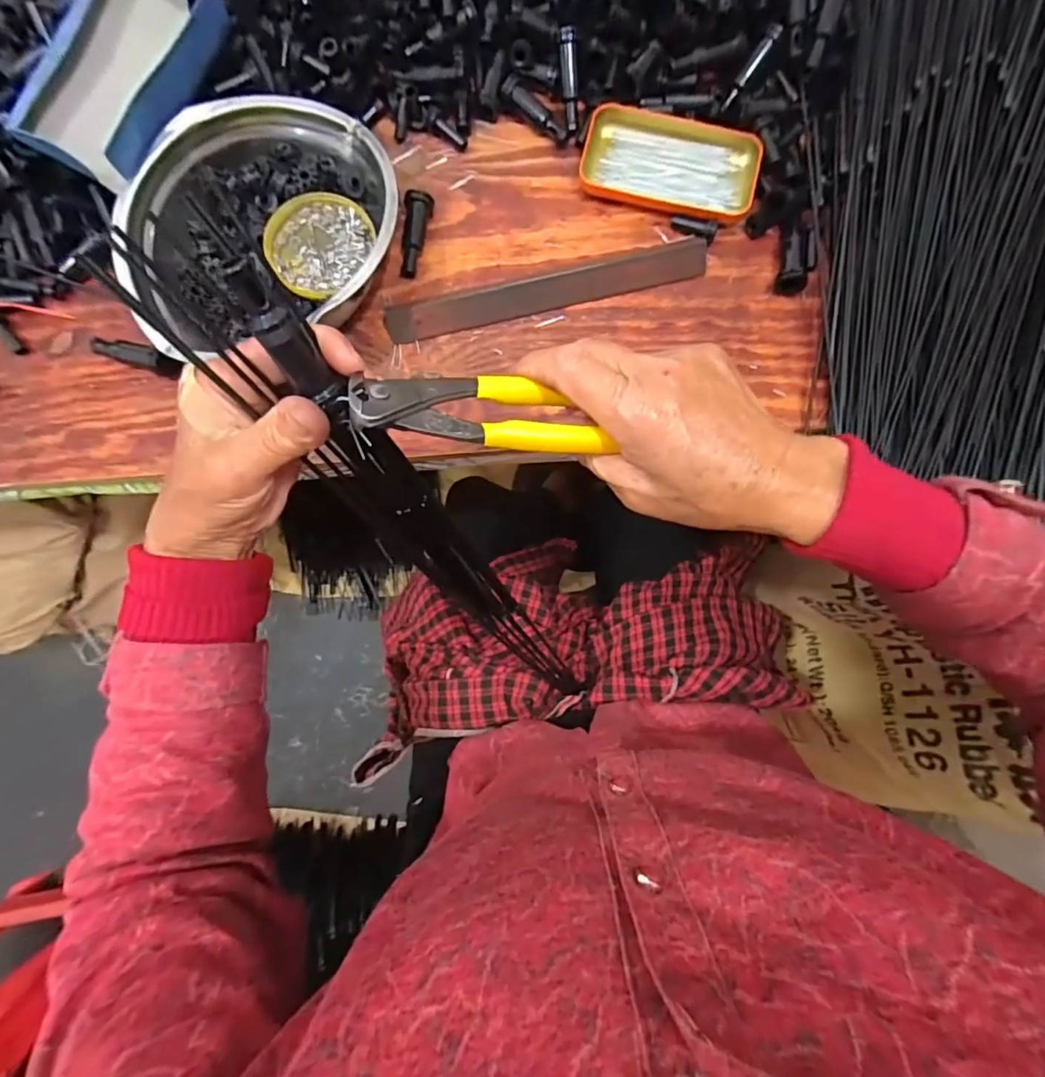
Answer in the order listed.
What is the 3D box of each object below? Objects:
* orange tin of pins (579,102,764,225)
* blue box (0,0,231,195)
[{"bbox_3d":[0.123,-0.313,0.442,0.142,0.018,0.078,17,83,3],"label":"orange tin of pins"},{"bbox_3d":[-0.298,-0.355,0.391,0.112,0.033,0.173,21,83,3],"label":"blue box"}]

